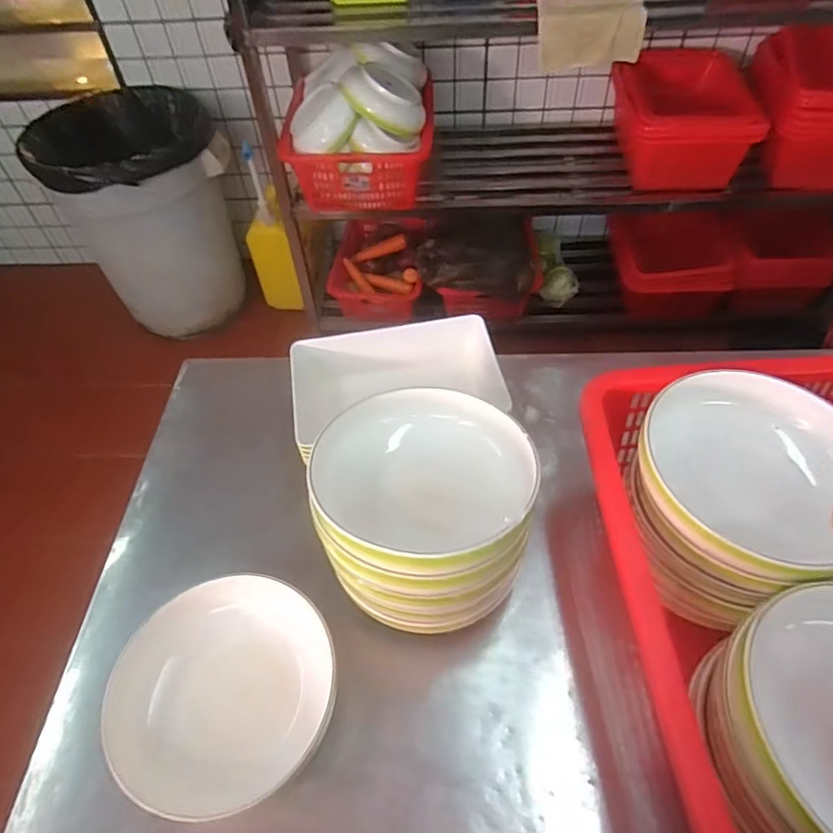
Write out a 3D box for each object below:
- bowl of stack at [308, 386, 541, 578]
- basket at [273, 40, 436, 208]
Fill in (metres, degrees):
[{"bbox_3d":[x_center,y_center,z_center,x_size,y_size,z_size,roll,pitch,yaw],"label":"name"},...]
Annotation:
[{"bbox_3d":[0.010,0.065,0.628,0.228,0.072,0.196,8,52,9],"label":"bowl of stack"},{"bbox_3d":[-0.160,-0.823,1.653,0.401,0.319,0.380,4,52,6],"label":"basket"}]

